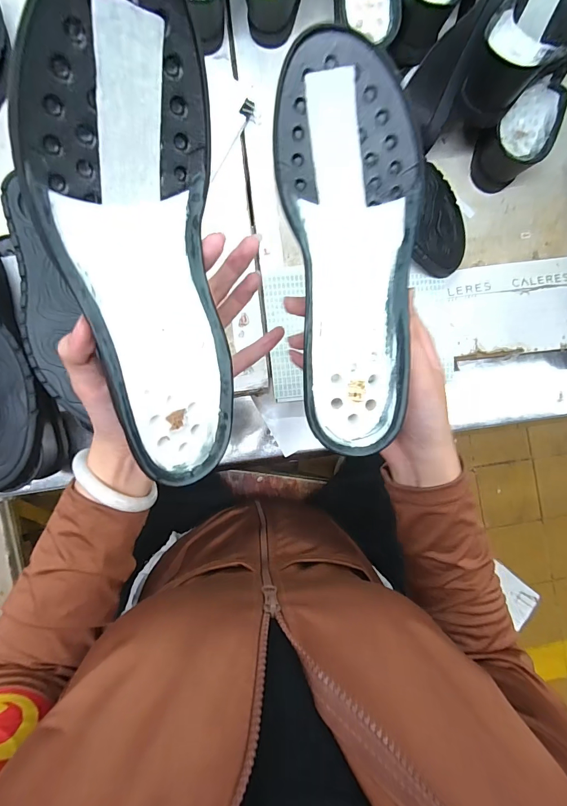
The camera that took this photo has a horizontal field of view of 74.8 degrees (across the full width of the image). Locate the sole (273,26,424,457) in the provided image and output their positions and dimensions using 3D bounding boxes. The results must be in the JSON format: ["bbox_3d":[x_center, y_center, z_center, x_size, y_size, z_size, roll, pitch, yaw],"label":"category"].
[{"bbox_3d":[0.044,-0.096,0.233,0.086,0.033,0.246,-2,88,-4],"label":"sole"}]

